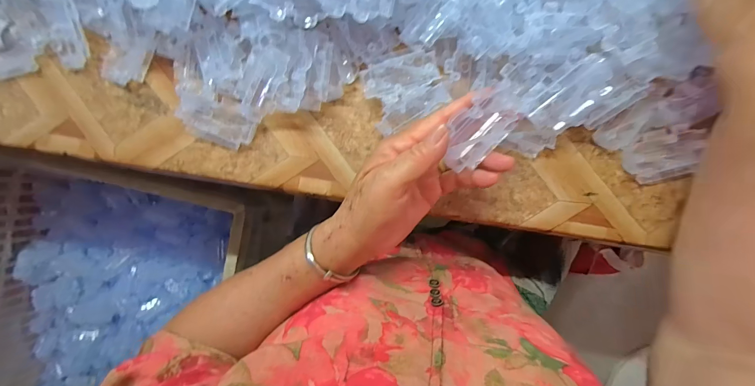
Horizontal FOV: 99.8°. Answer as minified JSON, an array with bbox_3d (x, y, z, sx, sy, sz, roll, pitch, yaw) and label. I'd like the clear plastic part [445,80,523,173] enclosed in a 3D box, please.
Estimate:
[{"bbox_3d":[0.078,-0.050,0.242,0.071,0.020,0.038,-45,89,3],"label":"clear plastic part"}]

